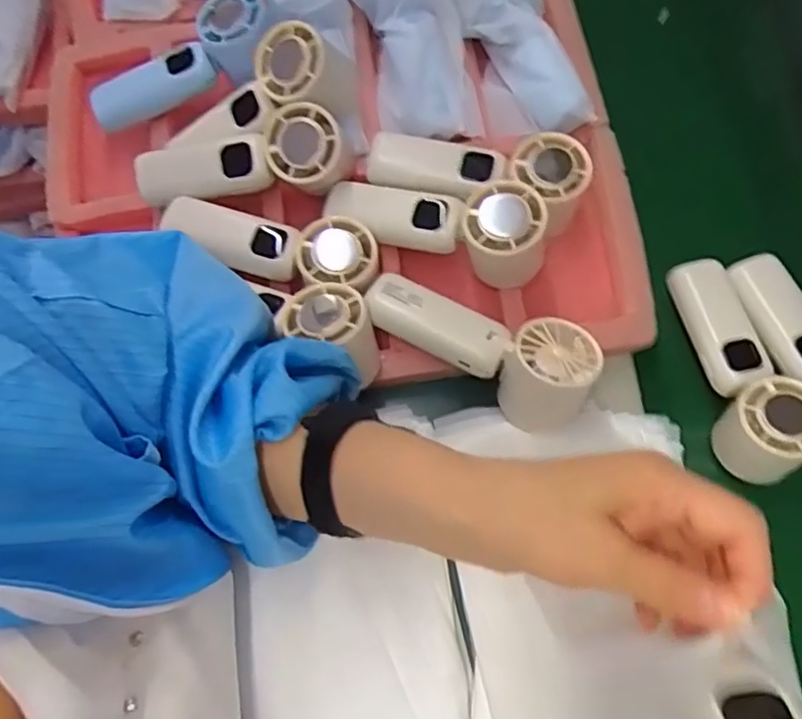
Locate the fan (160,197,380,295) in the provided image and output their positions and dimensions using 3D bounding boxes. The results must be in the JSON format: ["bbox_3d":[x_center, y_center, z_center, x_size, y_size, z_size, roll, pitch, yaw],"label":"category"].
[{"bbox_3d":[-0.091,-0.080,0.441,0.156,0.027,0.046,12,73,7],"label":"fan"}]

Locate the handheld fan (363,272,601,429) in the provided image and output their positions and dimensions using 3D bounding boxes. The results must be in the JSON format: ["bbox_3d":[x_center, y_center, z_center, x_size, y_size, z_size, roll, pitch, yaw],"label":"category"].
[{"bbox_3d":[0.051,-0.010,0.420,0.150,0.047,0.060,24,75,10],"label":"handheld fan"}]

